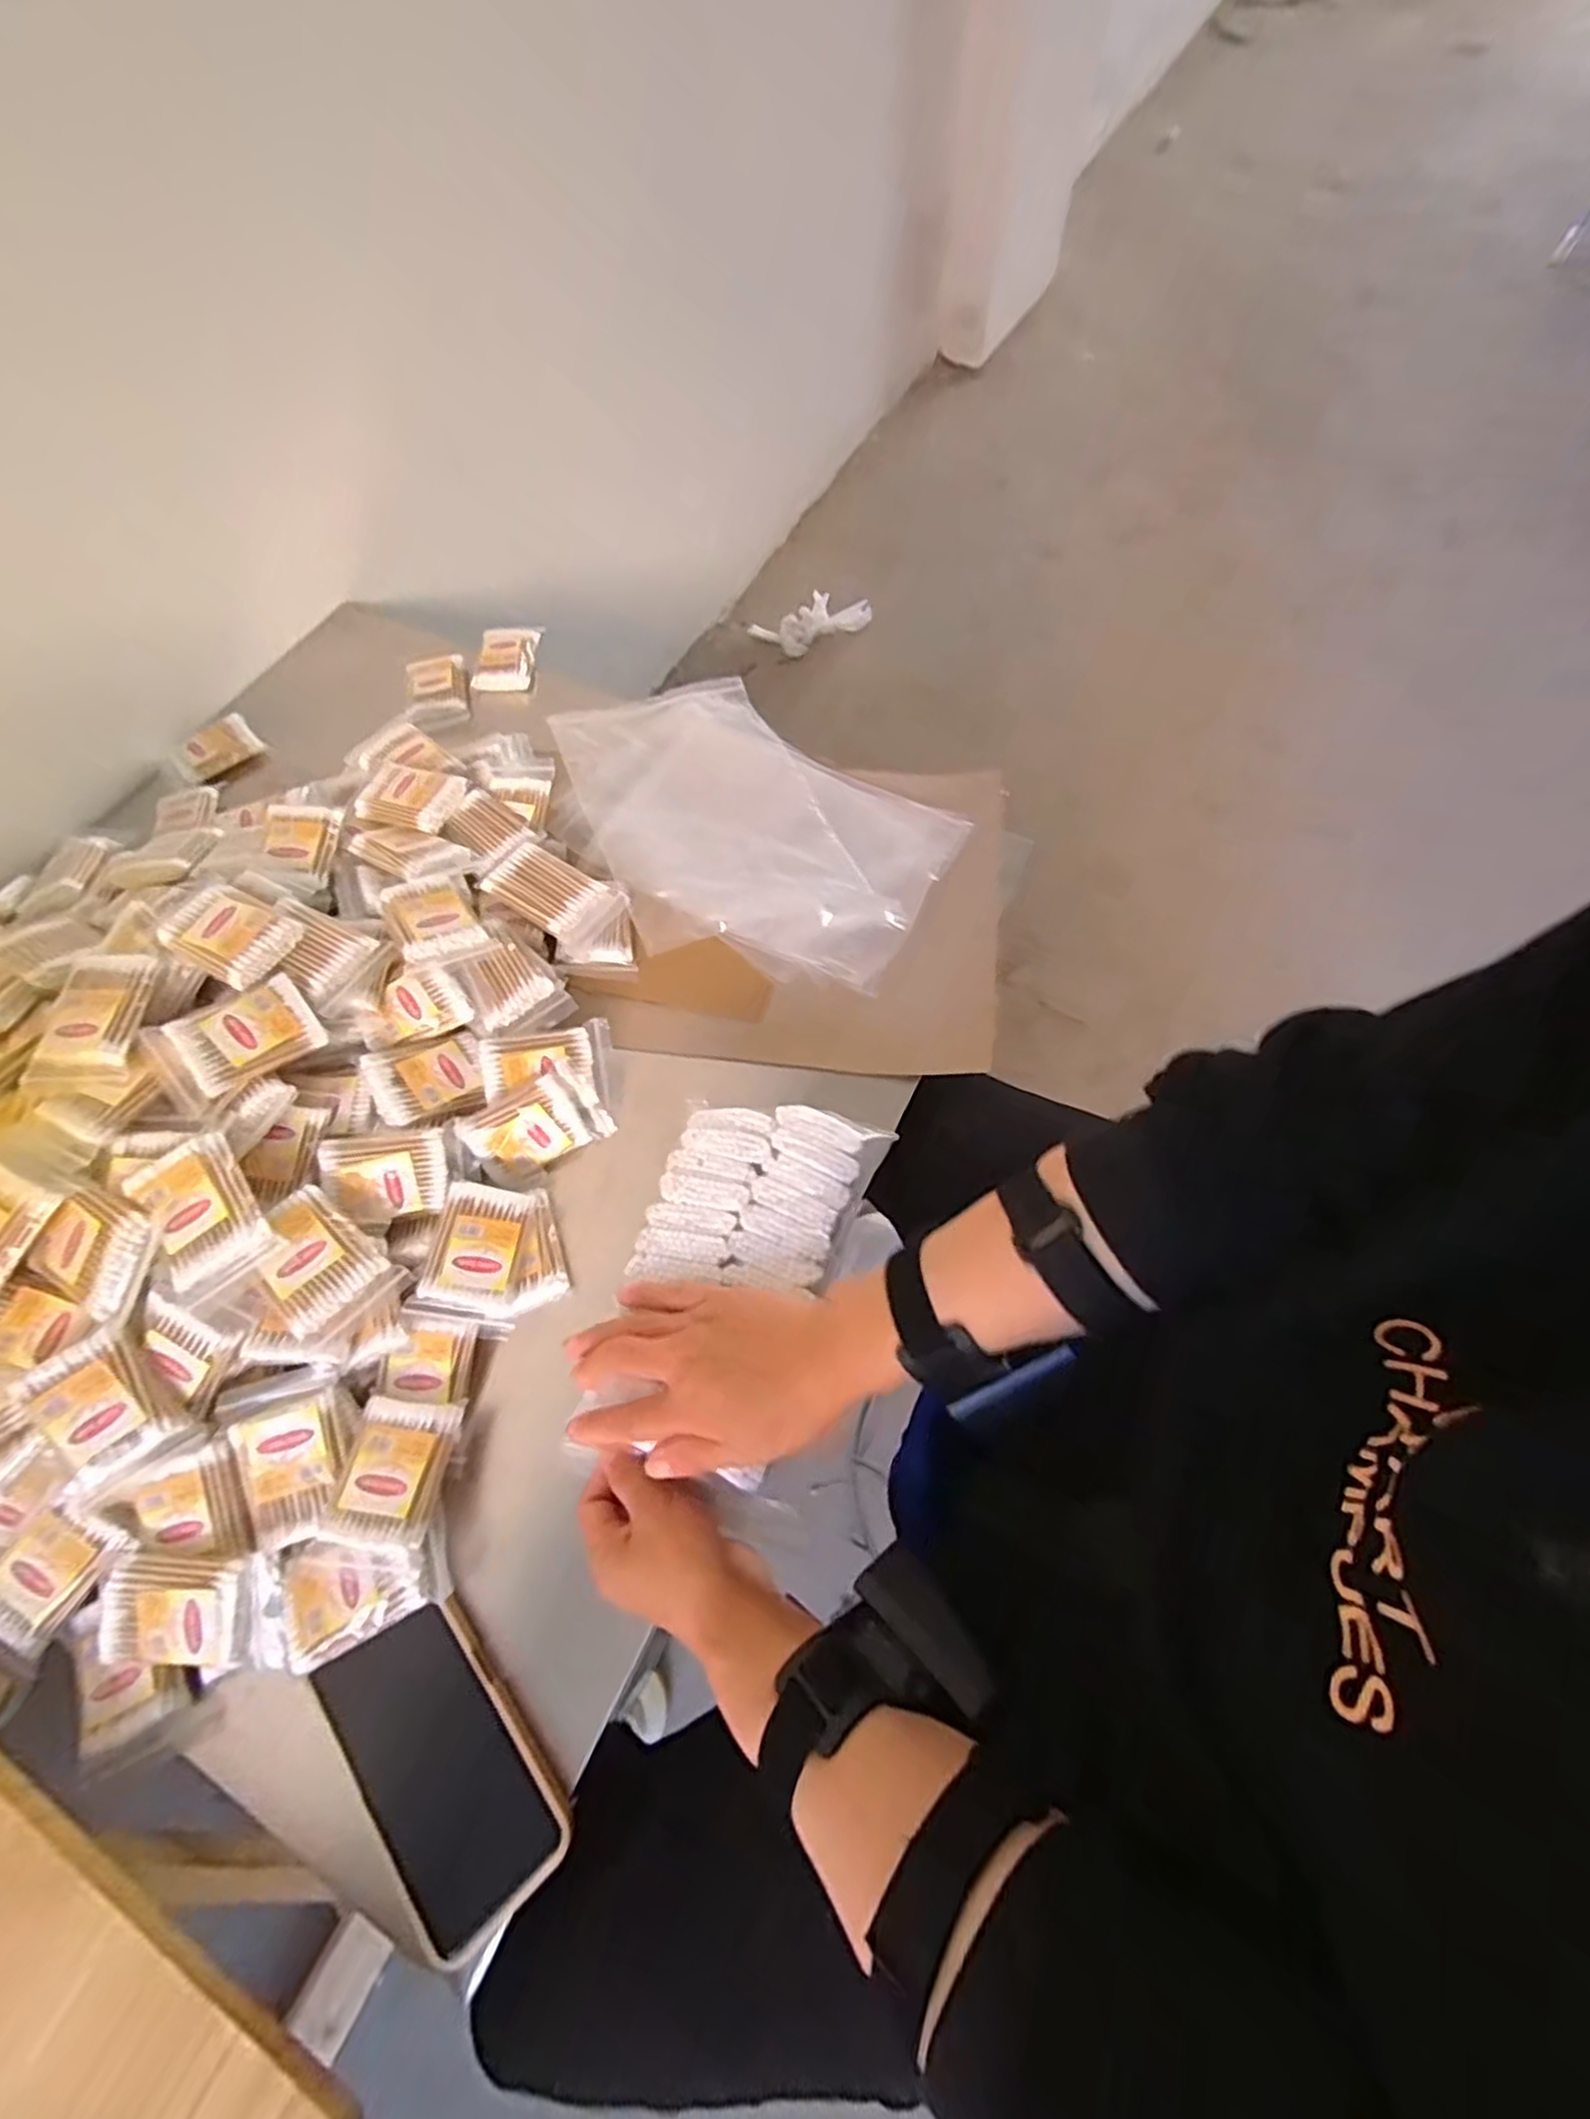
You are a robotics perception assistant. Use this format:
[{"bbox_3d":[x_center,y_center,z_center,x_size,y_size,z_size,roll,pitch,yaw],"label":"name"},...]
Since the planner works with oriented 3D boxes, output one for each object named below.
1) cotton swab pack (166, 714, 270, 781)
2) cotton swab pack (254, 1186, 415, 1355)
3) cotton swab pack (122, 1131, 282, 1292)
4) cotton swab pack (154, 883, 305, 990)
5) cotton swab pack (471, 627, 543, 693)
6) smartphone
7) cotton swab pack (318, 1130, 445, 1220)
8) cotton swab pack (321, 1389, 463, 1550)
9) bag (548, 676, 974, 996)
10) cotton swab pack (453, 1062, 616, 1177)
[{"bbox_3d":[-0.553,-0.297,0.723,0.046,0.012,0.078,42,67,-15],"label":"cotton swab pack"},{"bbox_3d":[-0.280,0.123,0.443,0.081,0.017,0.060,46,63,-7],"label":"cotton swab pack"},{"bbox_3d":[-0.337,0.087,0.428,0.057,0.016,0.078,-30,92,-8],"label":"cotton swab pack"},{"bbox_3d":[-0.369,-0.082,0.492,0.077,0.012,0.056,27,69,14],"label":"cotton swab pack"},{"bbox_3d":[-0.294,-0.409,0.769,0.061,0.018,0.077,2,63,2],"label":"cotton swab pack"},{"bbox_3d":[-0.181,0.359,0.385,0.076,0.015,0.142,-38,75,-14],"label":"smartphone"},{"bbox_3d":[-0.262,0.075,0.484,0.069,0.015,0.055,-9,90,-22],"label":"cotton swab pack"},{"bbox_3d":[-0.228,0.230,0.428,0.055,0.020,0.068,6,63,4],"label":"cotton swab pack"},{"bbox_3d":[-0.050,-0.199,0.631,0.355,0.023,0.241,40,70,19],"label":"bag"},{"bbox_3d":[-0.178,0.047,0.522,0.086,0.011,0.058,-31,108,-15],"label":"cotton swab pack"}]

